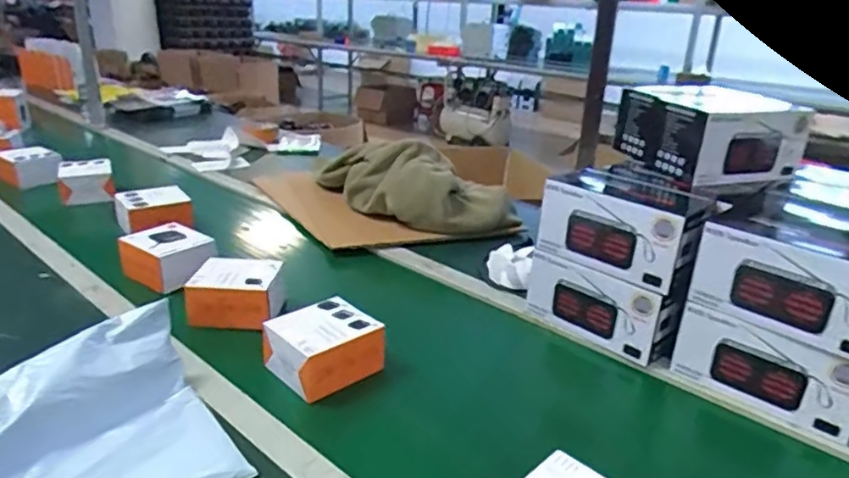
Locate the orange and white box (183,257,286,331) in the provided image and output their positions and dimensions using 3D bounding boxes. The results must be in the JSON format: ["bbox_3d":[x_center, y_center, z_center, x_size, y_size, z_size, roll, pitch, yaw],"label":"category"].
[{"bbox_3d":[-0.260,0.077,0.842,0.118,0.069,0.091,3,21,0],"label":"orange and white box"}]

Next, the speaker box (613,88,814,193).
[{"bbox_3d":[0.419,-0.152,0.902,0.181,0.101,0.193,-6,23,-21],"label":"speaker box"}]

